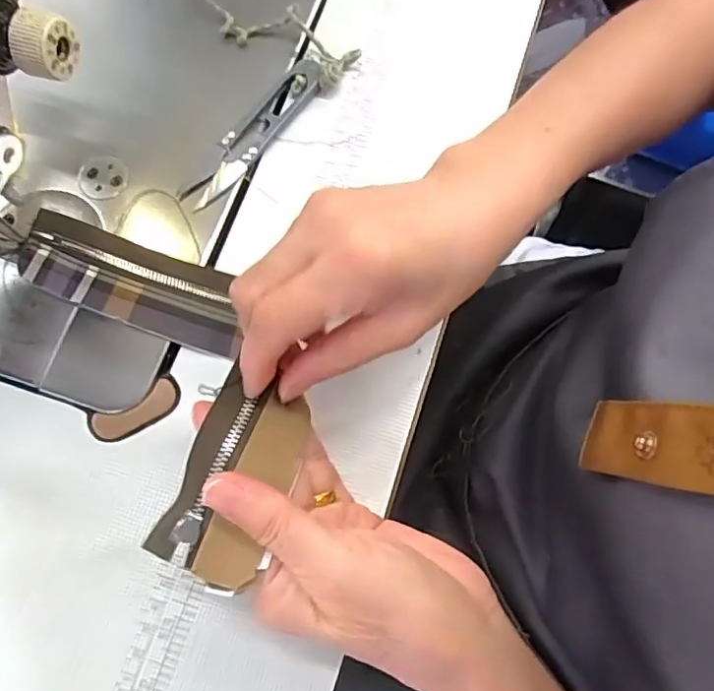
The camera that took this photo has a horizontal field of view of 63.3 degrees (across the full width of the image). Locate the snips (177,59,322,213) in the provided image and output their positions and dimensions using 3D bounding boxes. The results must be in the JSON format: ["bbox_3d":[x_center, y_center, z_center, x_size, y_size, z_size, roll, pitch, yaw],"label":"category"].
[{"bbox_3d":[-0.056,-0.114,0.311,0.022,0.011,0.100,35,78,10],"label":"snips"}]

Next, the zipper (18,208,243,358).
[{"bbox_3d":[-0.110,-0.031,0.290,0.114,0.007,0.041,19,77,3],"label":"zipper"}]

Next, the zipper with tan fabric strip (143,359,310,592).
[{"bbox_3d":[-0.045,0.049,0.220,0.042,0.010,0.072,19,65,13],"label":"zipper with tan fabric strip"}]

